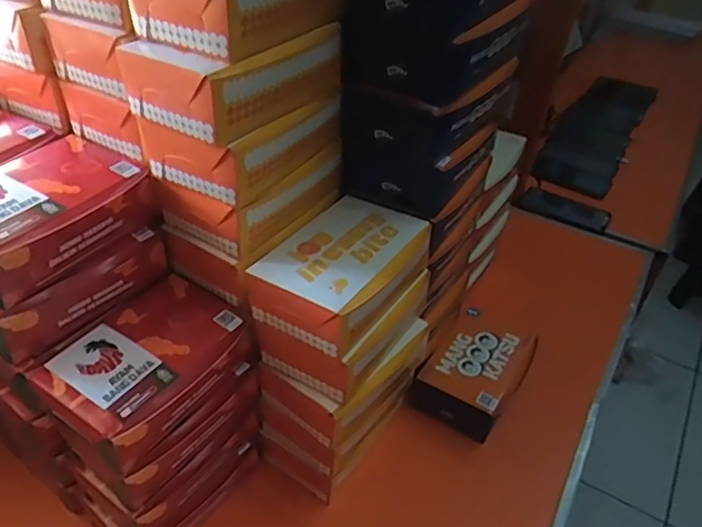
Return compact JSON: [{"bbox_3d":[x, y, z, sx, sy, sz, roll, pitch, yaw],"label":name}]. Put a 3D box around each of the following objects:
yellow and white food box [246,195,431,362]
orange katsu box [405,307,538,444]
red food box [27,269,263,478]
[{"bbox_3d":[-0.009,0.004,0.592,0.118,0.069,0.173,23,45,21],"label":"yellow and white food box"},{"bbox_3d":[0.177,0.147,0.809,0.115,0.063,0.172,27,47,25],"label":"orange katsu box"},{"bbox_3d":[-0.193,0.101,0.563,0.119,0.065,0.189,29,48,27],"label":"red food box"}]

